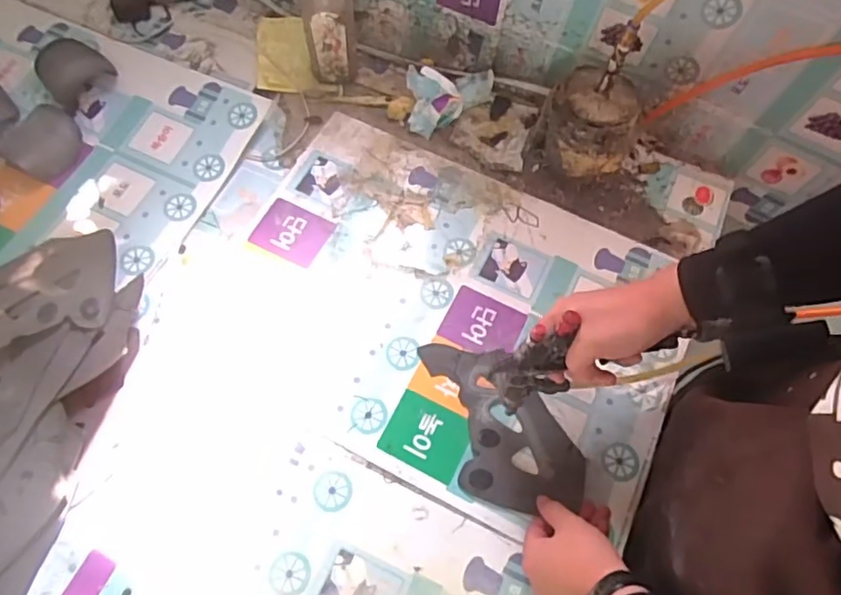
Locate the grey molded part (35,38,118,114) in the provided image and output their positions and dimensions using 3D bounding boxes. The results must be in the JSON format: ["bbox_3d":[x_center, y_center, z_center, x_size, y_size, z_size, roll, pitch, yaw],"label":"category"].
[{"bbox_3d":[-0.472,-0.309,0.775,0.084,0.032,0.111,-39,72,-17],"label":"grey molded part"}]

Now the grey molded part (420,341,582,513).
[{"bbox_3d":[0.079,0.133,0.614,0.121,0.015,0.214,-29,69,-14],"label":"grey molded part"}]

